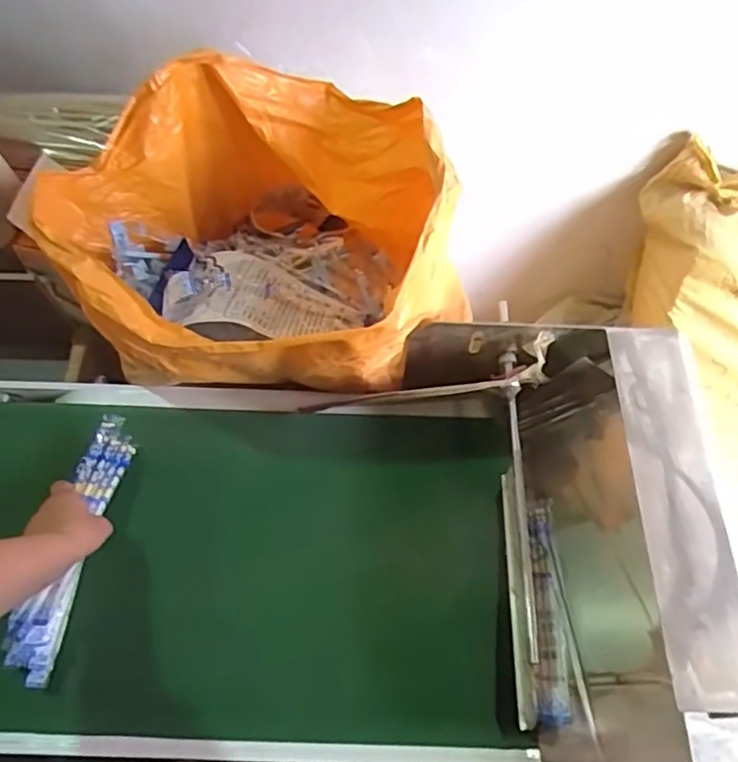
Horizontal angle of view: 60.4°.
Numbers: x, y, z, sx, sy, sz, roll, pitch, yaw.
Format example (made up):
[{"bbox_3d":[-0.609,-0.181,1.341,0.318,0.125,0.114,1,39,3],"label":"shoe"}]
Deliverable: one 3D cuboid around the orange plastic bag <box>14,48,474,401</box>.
[{"bbox_3d":[-0.122,-0.153,0.789,0.433,0.290,0.435,-39,68,-20],"label":"orange plastic bag"}]

